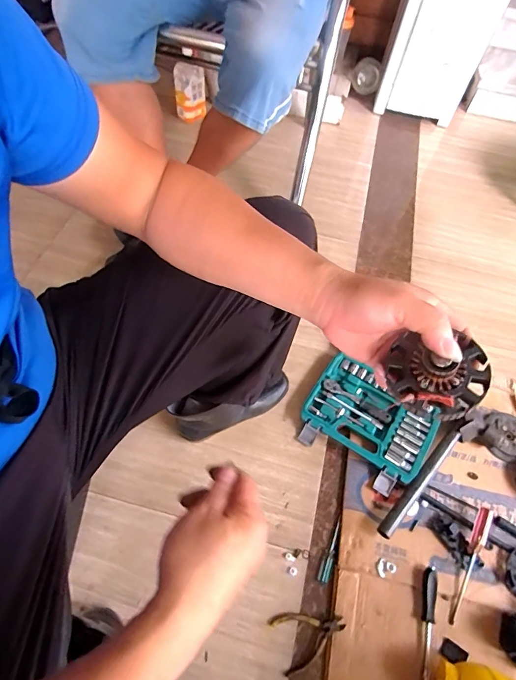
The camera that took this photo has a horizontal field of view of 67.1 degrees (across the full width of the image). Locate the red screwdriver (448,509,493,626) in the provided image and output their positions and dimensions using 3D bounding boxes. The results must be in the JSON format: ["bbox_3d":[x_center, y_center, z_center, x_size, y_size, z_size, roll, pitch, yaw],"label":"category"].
[{"bbox_3d":[0.367,0.383,0.671,0.019,0.028,0.198,30,62,13],"label":"red screwdriver"}]

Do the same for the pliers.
[{"bbox_3d":[0.083,0.472,0.626,0.111,0.012,0.075,-15,61,-13],"label":"pliers"}]

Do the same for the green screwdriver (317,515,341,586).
[{"bbox_3d":[0.130,0.377,0.701,0.019,0.014,0.113,21,60,8],"label":"green screwdriver"}]

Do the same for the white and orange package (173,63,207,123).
[{"bbox_3d":[-0.221,-0.799,1.274,0.098,0.166,0.054,-7,60,-8],"label":"white and orange package"}]

